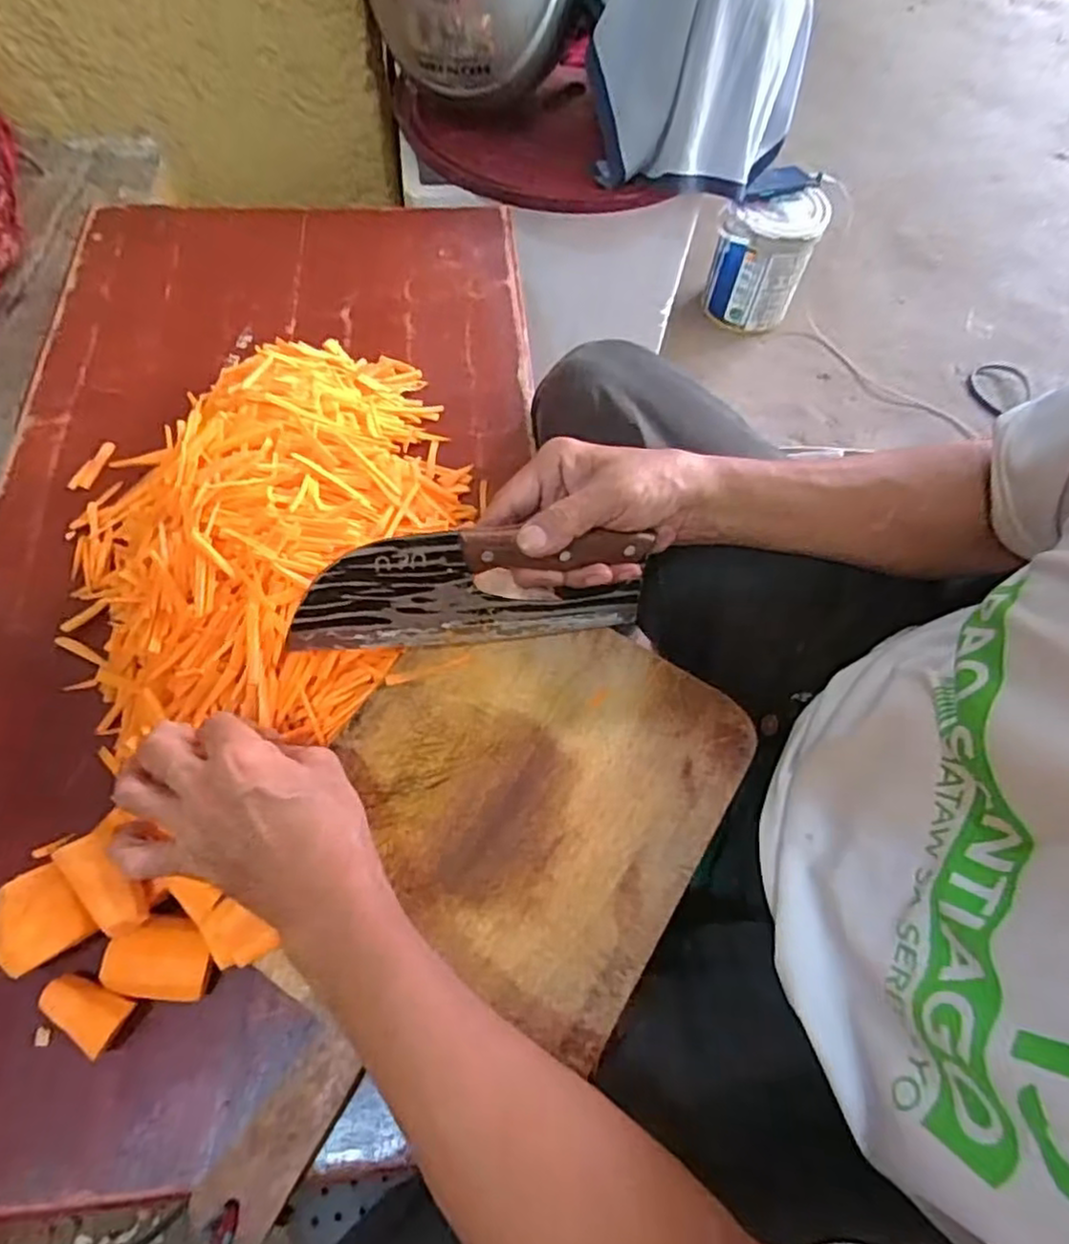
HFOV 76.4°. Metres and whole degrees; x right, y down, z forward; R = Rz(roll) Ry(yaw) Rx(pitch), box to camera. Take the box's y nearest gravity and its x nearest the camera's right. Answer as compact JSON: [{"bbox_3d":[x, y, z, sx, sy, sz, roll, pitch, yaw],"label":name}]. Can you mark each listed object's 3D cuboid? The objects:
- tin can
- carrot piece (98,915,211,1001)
[{"bbox_3d":[0.420,-0.671,1.269,0.165,0.213,0.138,18,63,7],"label":"tin can"},{"bbox_3d":[-0.210,0.192,0.388,0.055,0.041,0.041,9,62,2],"label":"carrot piece"}]

